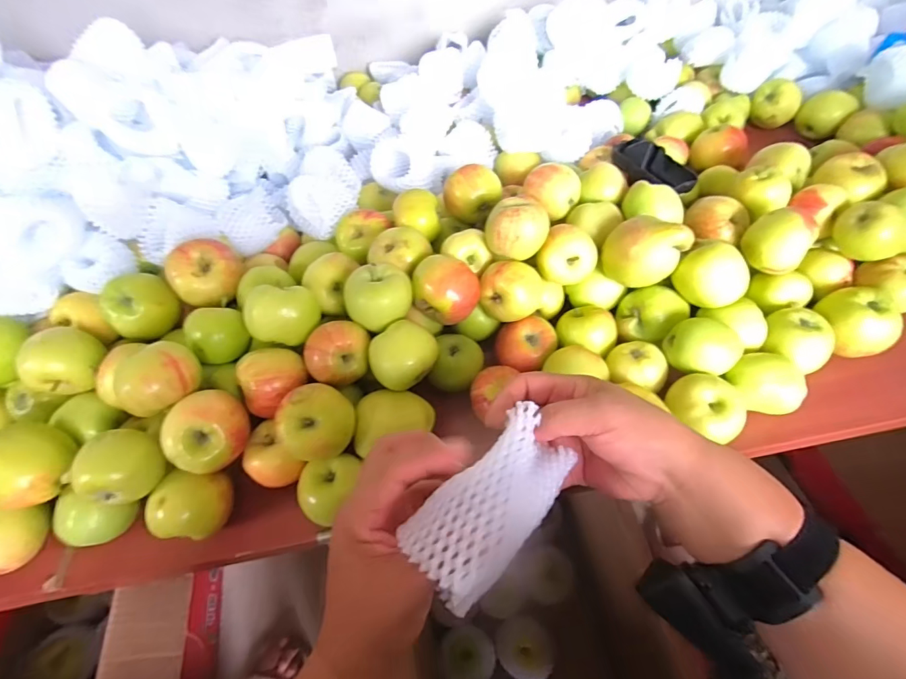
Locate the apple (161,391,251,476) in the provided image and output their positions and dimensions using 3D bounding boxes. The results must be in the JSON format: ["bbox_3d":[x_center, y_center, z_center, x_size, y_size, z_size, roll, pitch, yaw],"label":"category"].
[{"bbox_3d":[-0.209,0.081,0.381,0.053,0.058,0.064,25,62,19],"label":"apple"}]

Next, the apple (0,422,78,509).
[{"bbox_3d":[-0.361,0.106,0.375,0.053,0.053,0.064,16,59,14],"label":"apple"}]

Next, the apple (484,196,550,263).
[{"bbox_3d":[0.060,-0.109,0.431,0.054,0.050,0.048,36,66,24],"label":"apple"}]

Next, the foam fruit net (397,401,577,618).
[{"bbox_3d":[0.022,0.090,0.252,0.054,0.031,0.120,34,45,23],"label":"foam fruit net"}]

